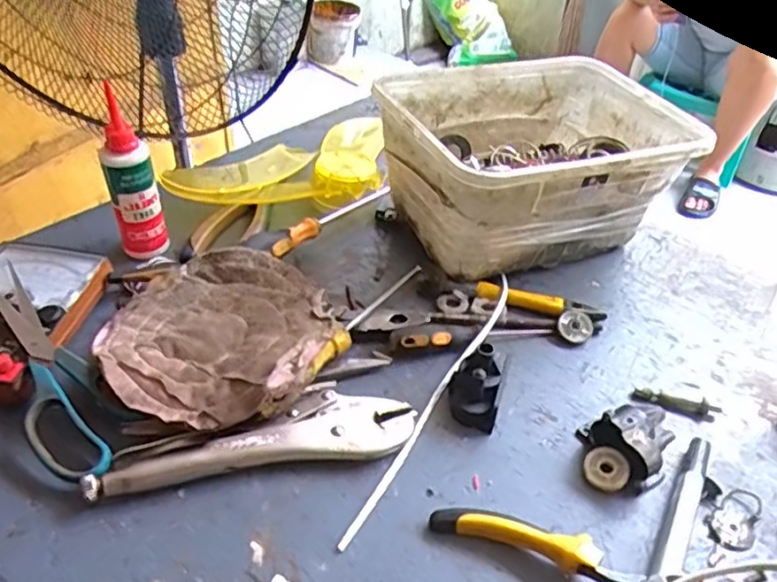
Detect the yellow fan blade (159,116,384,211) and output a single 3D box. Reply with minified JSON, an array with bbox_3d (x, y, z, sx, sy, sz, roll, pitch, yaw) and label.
[{"bbox_3d":[-0.119,-0.137,0.698,0.229,0.049,0.127,-3,42,-7],"label":"yellow fan blade"}]

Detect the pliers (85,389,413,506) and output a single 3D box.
[{"bbox_3d":[-0.091,0.098,0.451,0.217,0.015,0.060,-6,42,-11],"label":"pliers"}]

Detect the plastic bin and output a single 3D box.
[{"bbox_3d":[0.133,-0.117,0.625,0.259,0.142,0.192,-15,44,-20],"label":"plastic bin"}]

